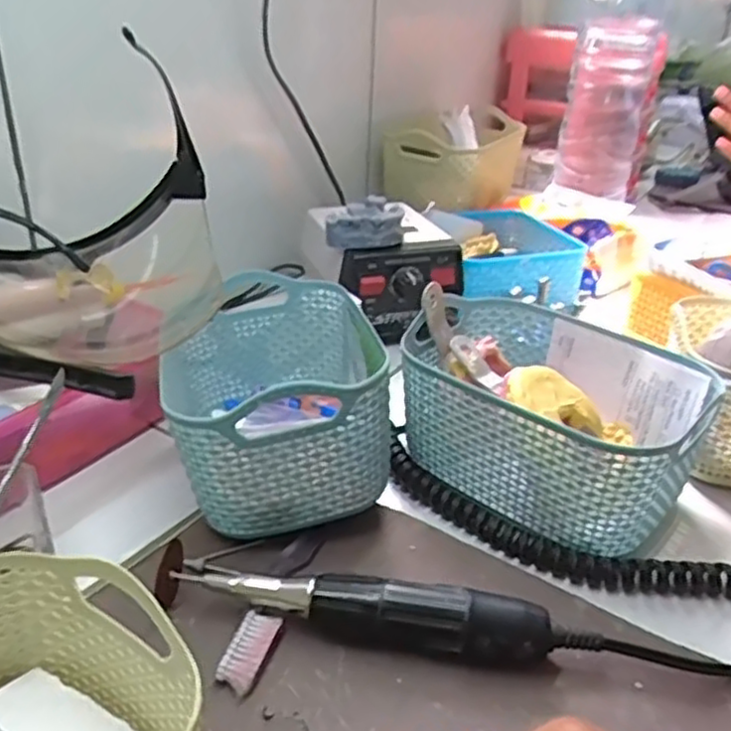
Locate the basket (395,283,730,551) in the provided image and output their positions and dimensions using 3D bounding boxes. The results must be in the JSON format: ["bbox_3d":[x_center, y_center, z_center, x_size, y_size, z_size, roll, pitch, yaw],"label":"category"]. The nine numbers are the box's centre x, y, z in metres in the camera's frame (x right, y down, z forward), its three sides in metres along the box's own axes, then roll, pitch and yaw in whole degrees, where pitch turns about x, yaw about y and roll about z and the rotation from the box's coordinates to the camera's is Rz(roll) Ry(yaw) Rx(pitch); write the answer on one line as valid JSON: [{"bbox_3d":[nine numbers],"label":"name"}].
[{"bbox_3d":[0.105,0.032,0.432,0.166,0.081,0.119,25,36,35],"label":"basket"}]

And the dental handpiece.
[{"bbox_3d":[-0.003,0.110,0.334,0.168,0.028,0.023,8,29,10],"label":"dental handpiece"}]

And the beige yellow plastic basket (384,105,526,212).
[{"bbox_3d":[0.103,-0.231,0.809,0.112,0.078,0.169,16,31,23],"label":"beige yellow plastic basket"}]

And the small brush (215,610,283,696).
[{"bbox_3d":[-0.051,0.125,0.320,0.016,0.010,0.037,12,30,17],"label":"small brush"}]

